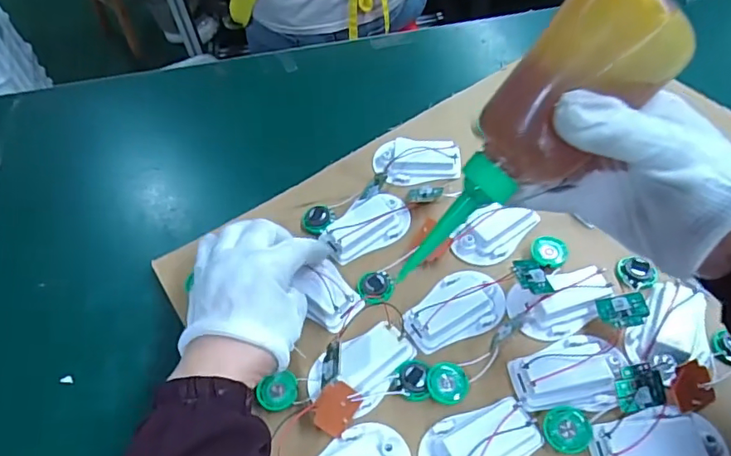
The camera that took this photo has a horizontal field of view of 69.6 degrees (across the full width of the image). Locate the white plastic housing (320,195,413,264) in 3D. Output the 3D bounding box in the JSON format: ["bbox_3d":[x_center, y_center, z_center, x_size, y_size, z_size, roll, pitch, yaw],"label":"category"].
[{"bbox_3d":[0.002,-0.002,0.455,0.075,0.016,0.041,-25,56,-16],"label":"white plastic housing"}]

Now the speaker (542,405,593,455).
[{"bbox_3d":[0.130,0.130,0.341,0.029,0.012,0.027,-1,53,1],"label":"speaker"}]

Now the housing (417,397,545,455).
[{"bbox_3d":[0.074,0.141,0.332,0.077,0.021,0.051,-12,53,-7],"label":"housing"}]

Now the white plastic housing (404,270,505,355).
[{"bbox_3d":[0.069,0.058,0.404,0.080,0.021,0.053,-16,54,-10],"label":"white plastic housing"}]

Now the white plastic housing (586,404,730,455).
[{"bbox_3d":[0.182,0.136,0.326,0.079,0.017,0.049,-1,53,1],"label":"white plastic housing"}]

